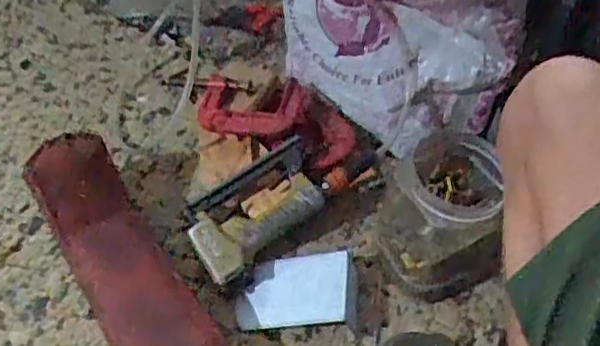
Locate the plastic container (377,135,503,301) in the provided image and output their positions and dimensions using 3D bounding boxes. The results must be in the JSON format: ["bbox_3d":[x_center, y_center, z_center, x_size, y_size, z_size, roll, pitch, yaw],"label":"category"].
[{"bbox_3d":[0.170,0.060,0.773,0.138,0.172,0.120,8,51,3],"label":"plastic container"}]

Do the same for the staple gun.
[{"bbox_3d":[-0.053,0.046,0.832,0.185,0.067,0.125,-25,56,-21],"label":"staple gun"}]

